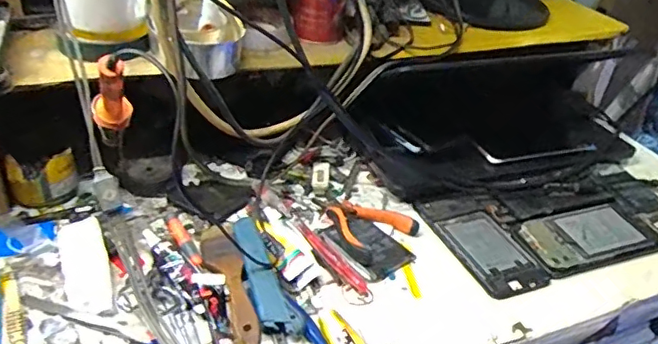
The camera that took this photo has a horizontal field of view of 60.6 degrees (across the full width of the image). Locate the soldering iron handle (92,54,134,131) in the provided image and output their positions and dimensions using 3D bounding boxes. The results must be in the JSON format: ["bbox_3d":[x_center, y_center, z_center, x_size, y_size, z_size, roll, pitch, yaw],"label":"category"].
[{"bbox_3d":[-0.192,-0.071,0.499,0.036,0.132,0.035,-12,80,-23],"label":"soldering iron handle"}]

